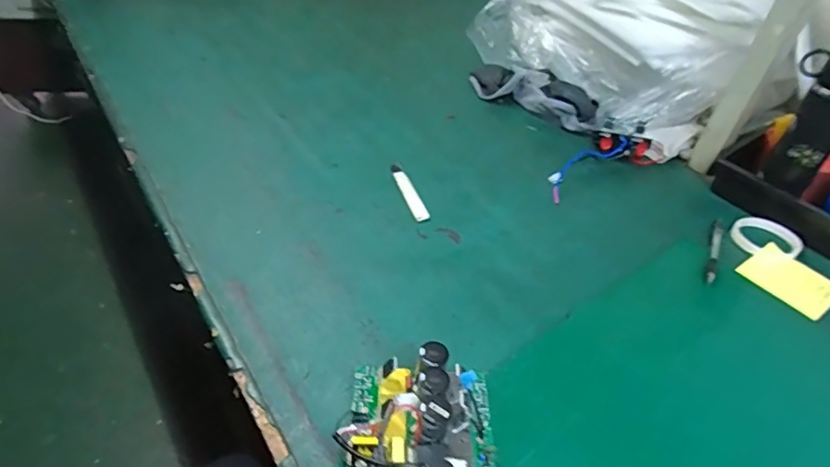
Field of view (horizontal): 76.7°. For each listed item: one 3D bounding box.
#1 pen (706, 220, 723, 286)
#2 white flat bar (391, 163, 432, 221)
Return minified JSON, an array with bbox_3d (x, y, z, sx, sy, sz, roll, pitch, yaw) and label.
[{"bbox_3d":[0.425,0.020,0.740,0.012,0.011,0.149,24,46,19],"label":"pen"},{"bbox_3d":[-0.010,-0.064,0.799,0.026,0.005,0.139,-11,45,-17],"label":"white flat bar"}]

